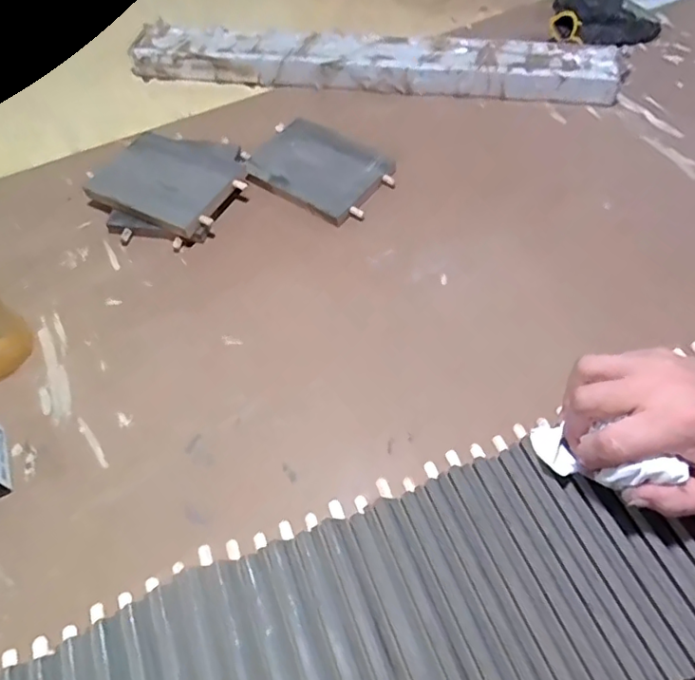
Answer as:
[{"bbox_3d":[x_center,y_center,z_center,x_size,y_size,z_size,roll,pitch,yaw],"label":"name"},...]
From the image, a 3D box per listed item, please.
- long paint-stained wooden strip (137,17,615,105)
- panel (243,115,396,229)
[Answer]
[{"bbox_3d":[0.023,-0.390,0.782,0.662,0.044,0.086,7,57,8],"label":"long paint-stained wooden strip"},{"bbox_3d":[-0.035,-0.207,0.677,0.167,0.016,0.122,29,63,21],"label":"panel"}]

